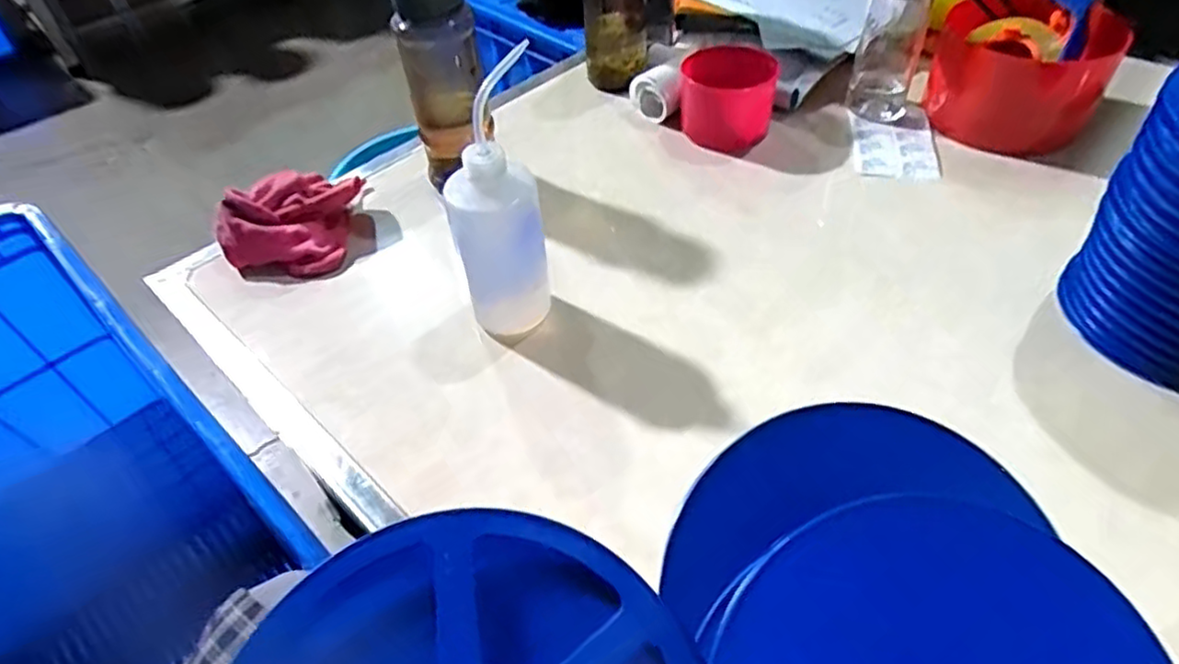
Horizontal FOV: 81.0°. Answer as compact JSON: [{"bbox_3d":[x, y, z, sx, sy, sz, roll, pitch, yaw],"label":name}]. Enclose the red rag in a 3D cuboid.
[{"bbox_3d":[-0.301,-0.112,0.704,0.123,0.078,0.117,-3,46,3],"label":"red rag"}]

